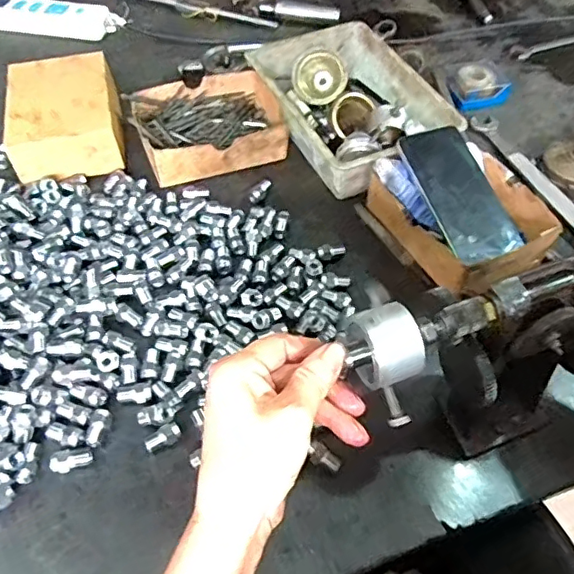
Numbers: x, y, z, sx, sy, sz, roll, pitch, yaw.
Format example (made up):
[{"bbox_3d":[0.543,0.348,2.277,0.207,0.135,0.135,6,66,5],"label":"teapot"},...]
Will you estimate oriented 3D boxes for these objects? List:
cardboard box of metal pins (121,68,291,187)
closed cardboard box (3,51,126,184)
[{"bbox_3d":[-0.094,-0.201,0.692,0.171,0.046,0.143,-17,54,-14],"label":"cardboard box of metal pins"},{"bbox_3d":[-0.263,-0.204,0.678,0.123,0.064,0.157,-11,53,-9],"label":"closed cardboard box"}]

